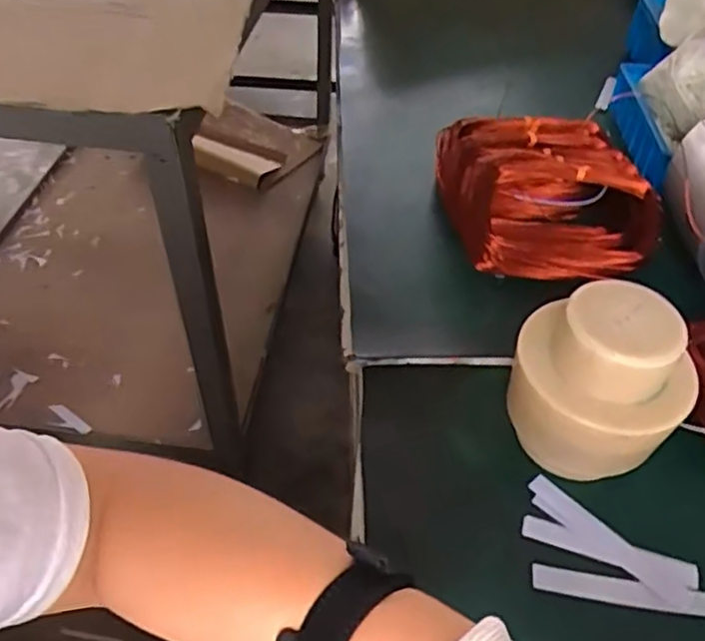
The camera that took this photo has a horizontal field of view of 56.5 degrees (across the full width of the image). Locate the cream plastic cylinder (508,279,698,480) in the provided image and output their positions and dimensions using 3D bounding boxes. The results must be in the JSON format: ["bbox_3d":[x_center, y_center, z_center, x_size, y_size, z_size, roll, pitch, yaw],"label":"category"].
[{"bbox_3d":[0.159,0.048,0.434,0.107,0.132,0.085,13,48,10],"label":"cream plastic cylinder"}]

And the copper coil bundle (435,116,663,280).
[{"bbox_3d":[0.183,-0.124,0.630,0.176,0.076,0.179,-2,47,-4],"label":"copper coil bundle"}]

